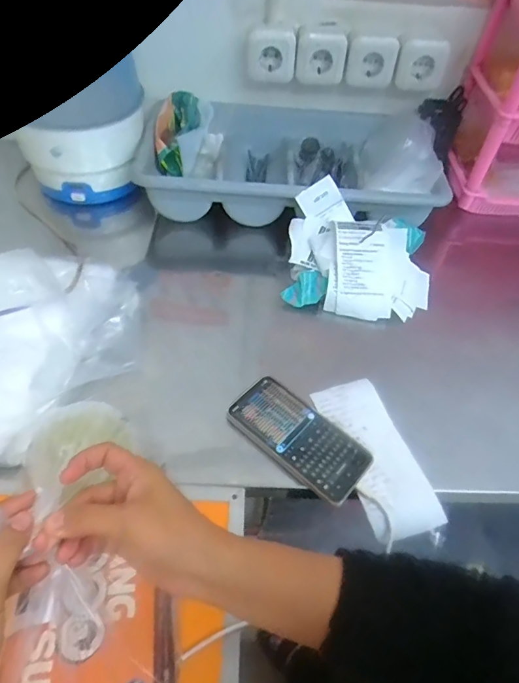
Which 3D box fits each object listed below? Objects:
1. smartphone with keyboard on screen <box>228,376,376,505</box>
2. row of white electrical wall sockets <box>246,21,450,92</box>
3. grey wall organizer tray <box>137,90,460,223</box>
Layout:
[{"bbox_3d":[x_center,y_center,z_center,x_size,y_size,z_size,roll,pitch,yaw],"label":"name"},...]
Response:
[{"bbox_3d":[0.047,0.111,0.560,0.169,0.010,0.083,35,56,22],"label":"smartphone with keyboard on screen"},{"bbox_3d":[0.149,-0.480,0.798,0.333,0.079,0.053,6,51,0],"label":"row of white electrical wall sockets"},{"bbox_3d":[0.052,-0.310,0.823,0.505,0.104,0.247,1,51,-3],"label":"grey wall organizer tray"}]

